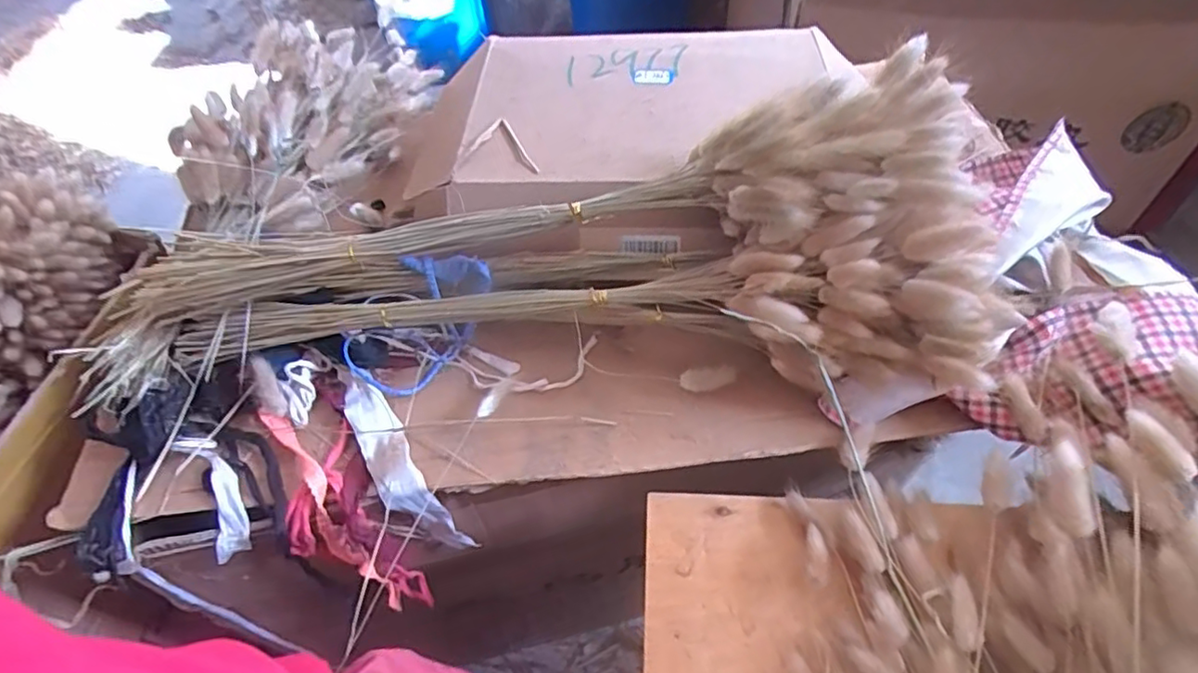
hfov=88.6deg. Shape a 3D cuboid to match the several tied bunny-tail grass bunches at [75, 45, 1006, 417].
[{"bbox_3d":[-0.061,-0.053,0.451,0.693,0.196,0.154,0,52,4],"label":"several tied bunny-tail grass bunches"}]

